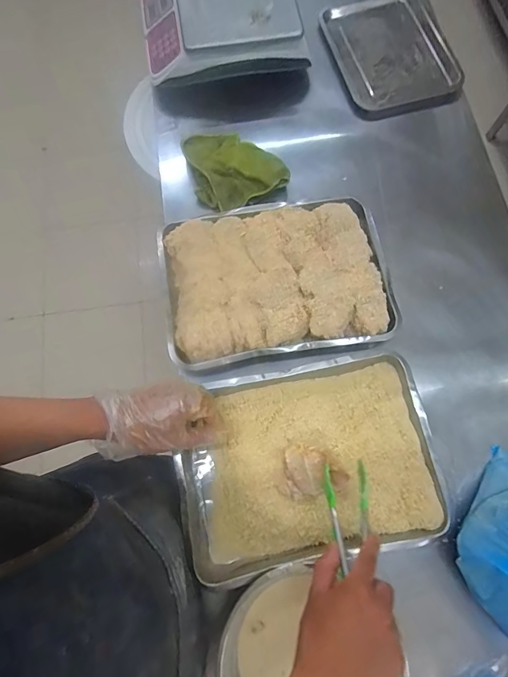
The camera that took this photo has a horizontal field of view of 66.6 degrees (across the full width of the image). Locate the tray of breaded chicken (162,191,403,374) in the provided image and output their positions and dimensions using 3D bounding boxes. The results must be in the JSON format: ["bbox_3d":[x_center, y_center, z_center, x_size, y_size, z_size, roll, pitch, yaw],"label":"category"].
[{"bbox_3d":[0.035,-0.105,0.658,0.381,0.056,0.268,-8,74,-2],"label":"tray of breaded chicken"}]

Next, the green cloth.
[{"bbox_3d":[-0.047,-0.348,0.759,0.163,0.040,0.188,-28,75,-7],"label":"green cloth"}]

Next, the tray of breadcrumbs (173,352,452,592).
[{"bbox_3d":[0.079,0.186,0.588,0.371,0.045,0.269,-11,74,-2],"label":"tray of breadcrumbs"}]

